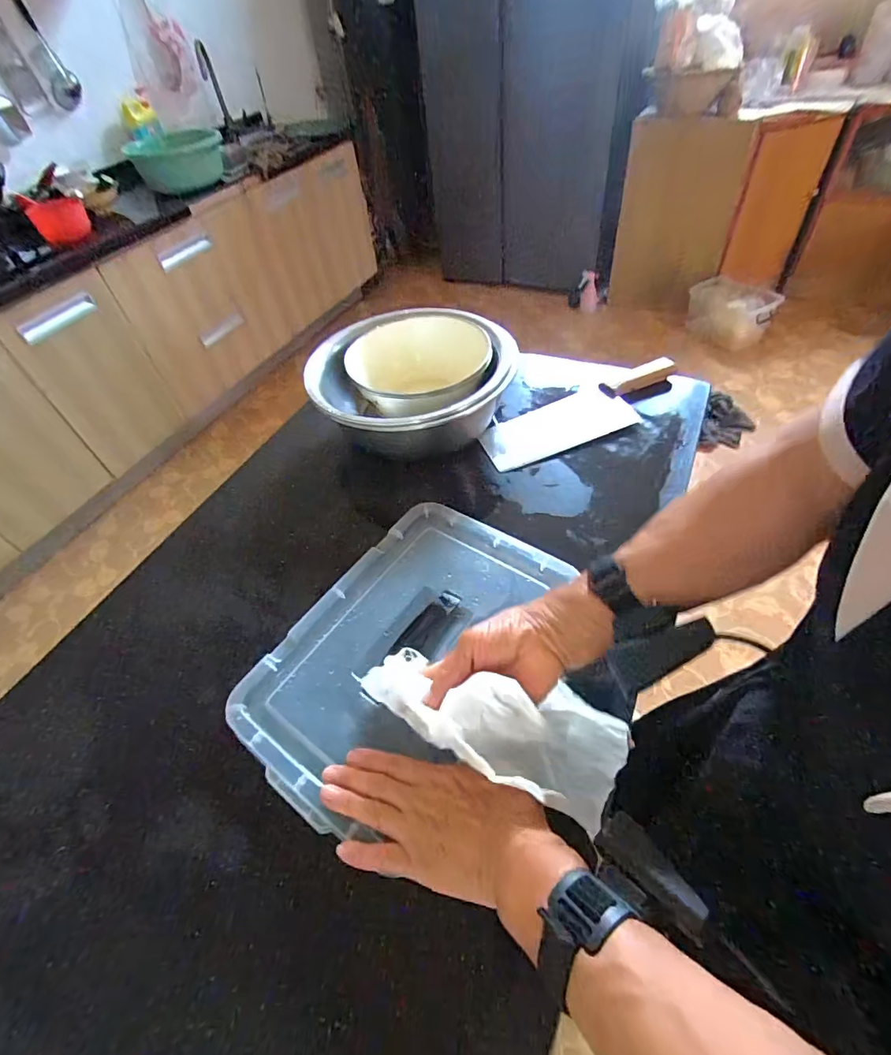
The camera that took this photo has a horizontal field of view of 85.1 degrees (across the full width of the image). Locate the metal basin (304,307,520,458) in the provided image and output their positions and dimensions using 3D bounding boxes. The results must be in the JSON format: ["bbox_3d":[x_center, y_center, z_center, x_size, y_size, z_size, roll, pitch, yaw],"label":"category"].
[{"bbox_3d":[-0.041,-0.202,0.681,0.249,0.104,0.256,-3,50,4],"label":"metal basin"}]

